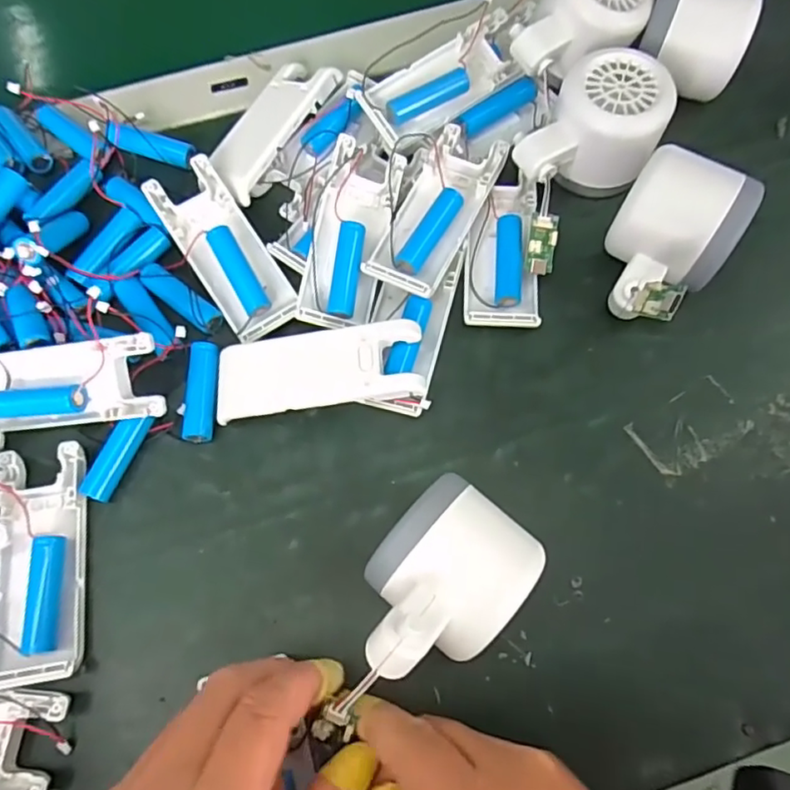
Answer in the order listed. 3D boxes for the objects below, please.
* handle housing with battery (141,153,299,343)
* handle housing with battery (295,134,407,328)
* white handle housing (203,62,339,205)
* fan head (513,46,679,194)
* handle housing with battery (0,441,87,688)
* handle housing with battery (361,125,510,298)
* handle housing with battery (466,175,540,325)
[{"bbox_3d":[-0.092,-0.079,0.317,0.040,0.020,0.098,-35,74,-10],"label":"handle housing with battery"},{"bbox_3d":[-0.023,-0.086,0.316,0.037,0.023,0.105,12,72,6],"label":"handle housing with battery"},{"bbox_3d":[-0.074,-0.156,0.348,0.038,0.017,0.098,26,76,23],"label":"white handle housing"},{"bbox_3d":[0.110,-0.143,0.324,0.064,0.048,0.084,31,75,11],"label":"fan head"},{"bbox_3d":[-0.165,0.076,0.275,0.041,0.015,0.103,-11,71,-2],"label":"handle housing with battery"},{"bbox_3d":[0.022,-0.099,0.324,0.042,0.021,0.101,26,74,10],"label":"handle housing with battery"},{"bbox_3d":[0.058,-0.078,0.324,0.038,0.014,0.086,2,71,2],"label":"handle housing with battery"}]

